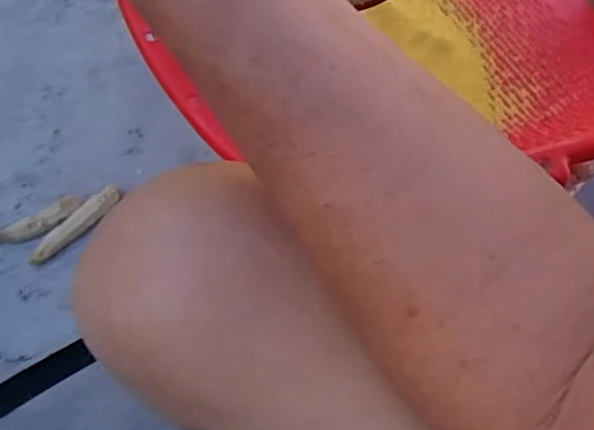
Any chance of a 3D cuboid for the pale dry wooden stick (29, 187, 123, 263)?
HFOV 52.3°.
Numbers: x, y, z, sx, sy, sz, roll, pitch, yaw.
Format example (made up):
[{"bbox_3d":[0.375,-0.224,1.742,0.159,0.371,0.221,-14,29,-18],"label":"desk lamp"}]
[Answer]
[{"bbox_3d":[-0.267,0.013,0.731,0.025,0.023,0.128,36,70,19],"label":"pale dry wooden stick"}]

